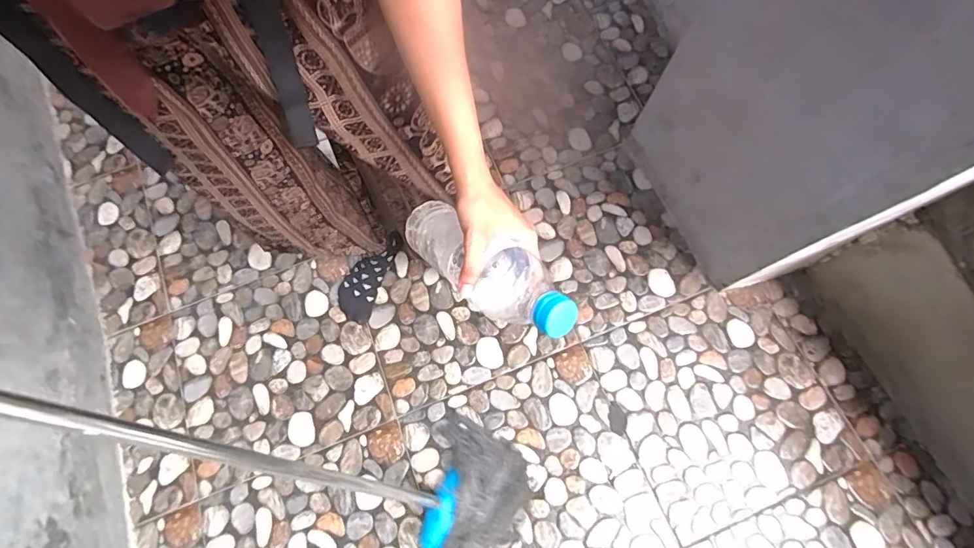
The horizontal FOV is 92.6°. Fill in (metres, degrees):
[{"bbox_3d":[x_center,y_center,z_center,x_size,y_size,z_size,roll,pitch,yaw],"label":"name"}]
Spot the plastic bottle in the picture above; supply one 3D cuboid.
[{"bbox_3d":[-0.007,-0.013,0.435,0.067,0.055,0.222,-45,52,-12],"label":"plastic bottle"}]

